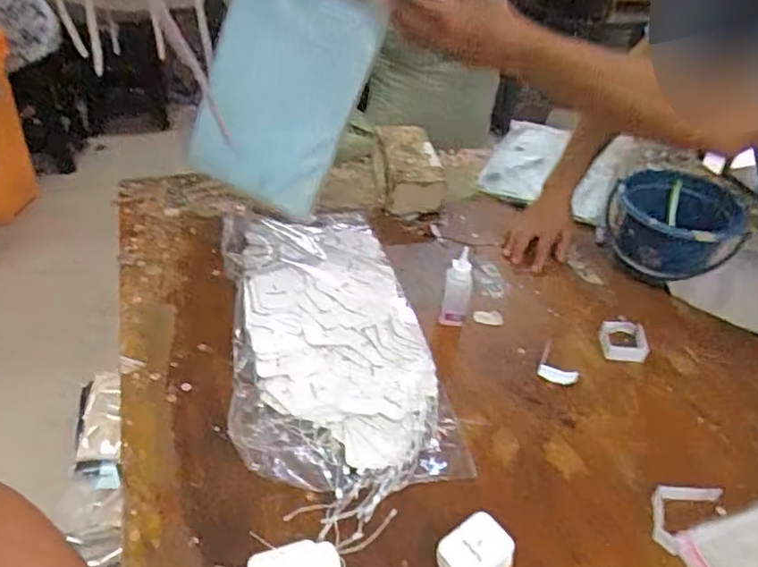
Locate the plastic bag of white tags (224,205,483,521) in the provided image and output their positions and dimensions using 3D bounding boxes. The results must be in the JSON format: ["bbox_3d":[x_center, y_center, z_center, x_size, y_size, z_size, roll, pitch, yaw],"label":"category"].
[{"bbox_3d":[-0.076,0.051,0.851,0.271,0.066,0.553,-6,42,-13],"label":"plastic bag of white tags"}]

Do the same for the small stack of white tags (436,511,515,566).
[{"bbox_3d":[0.100,0.280,0.620,0.075,0.025,0.058,-25,49,-30],"label":"small stack of white tags"}]

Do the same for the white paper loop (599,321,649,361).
[{"bbox_3d":[0.362,0.085,0.884,0.068,0.016,0.072,9,41,5],"label":"white paper loop"}]

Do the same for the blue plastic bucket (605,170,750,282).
[{"bbox_3d":[0.479,-0.081,0.999,0.200,0.146,0.158,21,43,18],"label":"blue plastic bucket"}]

